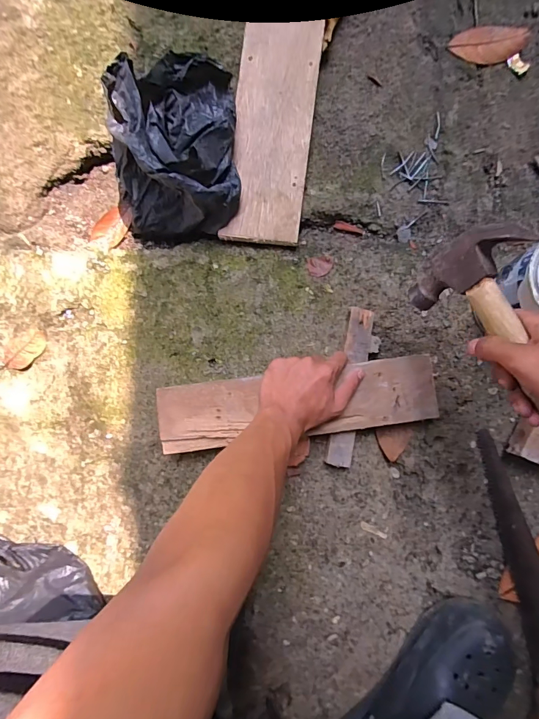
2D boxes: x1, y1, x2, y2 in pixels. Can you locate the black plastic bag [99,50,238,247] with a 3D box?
[{"bbox_3d":[-0.131,-0.292,0.534,0.186,0.133,0.223,4,86,2],"label":"black plastic bag"}]

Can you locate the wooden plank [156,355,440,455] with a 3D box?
[{"bbox_3d":[0.037,0.056,0.495,0.349,0.013,0.089,-5,86,0],"label":"wooden plank"}]

